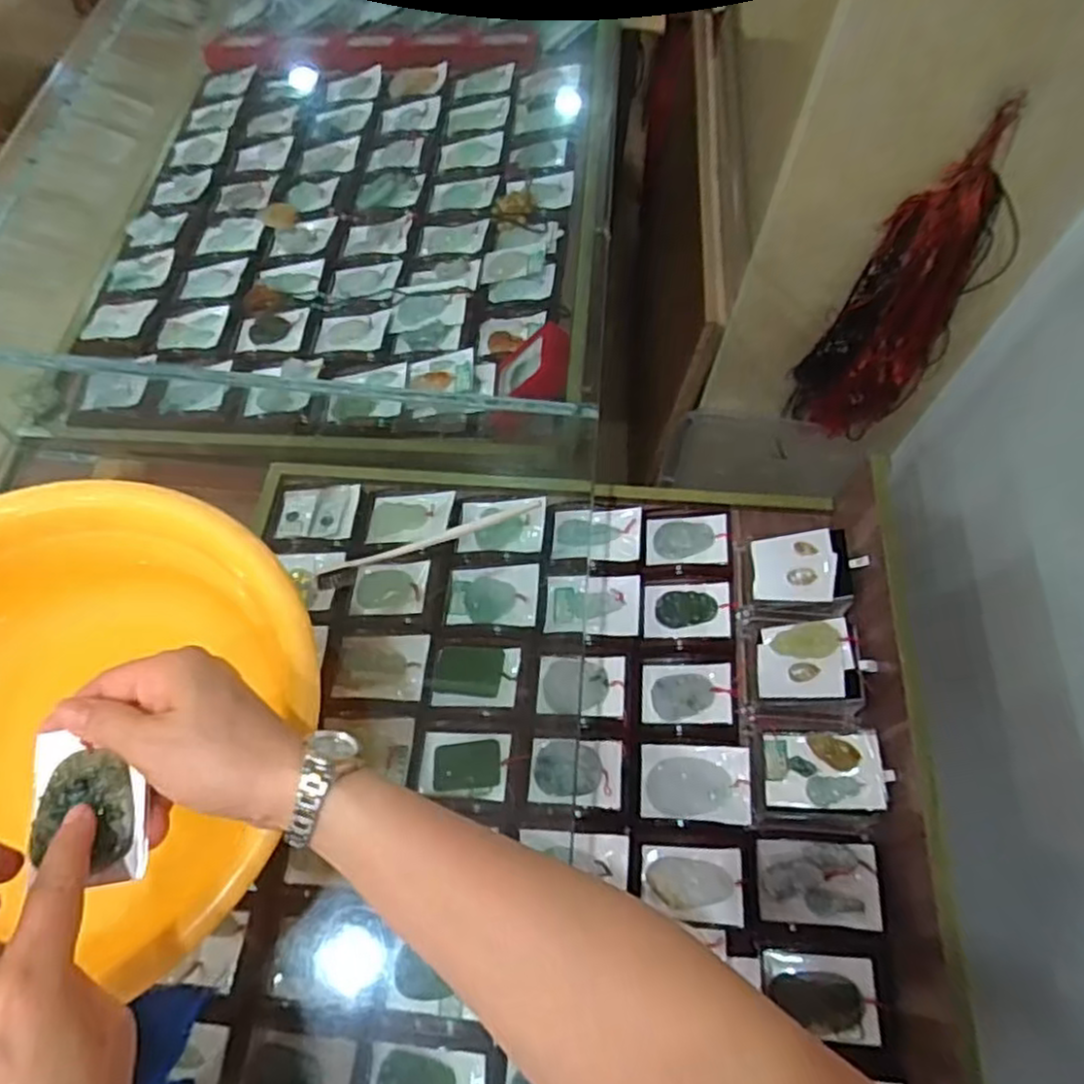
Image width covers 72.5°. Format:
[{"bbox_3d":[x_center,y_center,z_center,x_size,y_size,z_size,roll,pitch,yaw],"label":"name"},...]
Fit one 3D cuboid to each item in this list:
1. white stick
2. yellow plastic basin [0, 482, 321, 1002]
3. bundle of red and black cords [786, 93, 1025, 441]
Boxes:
[{"bbox_3d":[-0.079,-0.003,0.540,0.165,0.012,0.012,-20,65,-13],"label":"white stick"},{"bbox_3d":[-0.267,0.102,0.421,0.285,0.089,0.254,-3,63,-4],"label":"yellow plastic basin"},{"bbox_3d":[0.422,-0.266,0.894,0.134,0.441,0.070,39,67,16],"label":"bundle of red and black cords"}]

